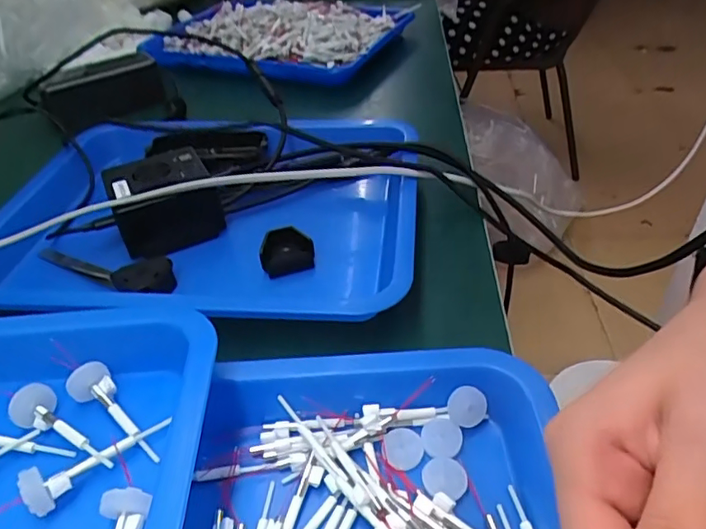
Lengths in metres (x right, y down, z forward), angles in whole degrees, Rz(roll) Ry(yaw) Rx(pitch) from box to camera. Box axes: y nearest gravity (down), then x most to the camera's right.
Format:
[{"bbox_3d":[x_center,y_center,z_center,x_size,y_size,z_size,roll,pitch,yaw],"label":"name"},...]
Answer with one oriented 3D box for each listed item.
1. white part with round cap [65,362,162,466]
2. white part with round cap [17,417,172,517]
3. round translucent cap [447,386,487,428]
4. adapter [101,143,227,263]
[{"bbox_3d":[-0.117,0.072,0.271,0.021,0.020,0.063,-32,47,-30],"label":"white part with round cap"},{"bbox_3d":[-0.117,0.087,0.255,0.017,0.020,0.064,29,49,34],"label":"white part with round cap"},{"bbox_3d":[0.060,0.075,0.295,0.019,0.004,0.020,-3,82,4],"label":"round translucent cap"},{"bbox_3d":[-0.148,-0.050,0.441,0.076,0.052,0.068,-19,42,-18],"label":"adapter"}]

